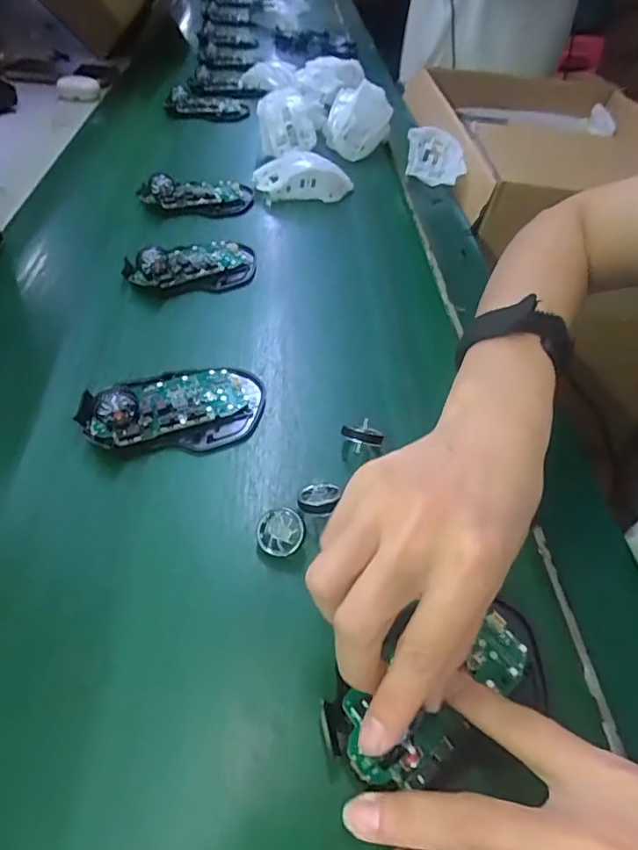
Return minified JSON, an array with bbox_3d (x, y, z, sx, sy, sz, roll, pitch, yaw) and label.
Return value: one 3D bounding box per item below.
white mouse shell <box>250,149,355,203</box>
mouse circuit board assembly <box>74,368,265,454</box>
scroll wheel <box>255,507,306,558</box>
[{"bbox_3d":[-0.015,-0.271,0.586,0.111,0.038,0.055,0,45,-13],"label":"white mouse shell"},{"bbox_3d":[-0.093,-0.017,0.349,0.111,0.026,0.071,2,43,-13],"label":"mouse circuit board assembly"},{"bbox_3d":[-0.021,0.057,0.285,0.026,0.005,0.026,-3,61,8],"label":"scroll wheel"}]

